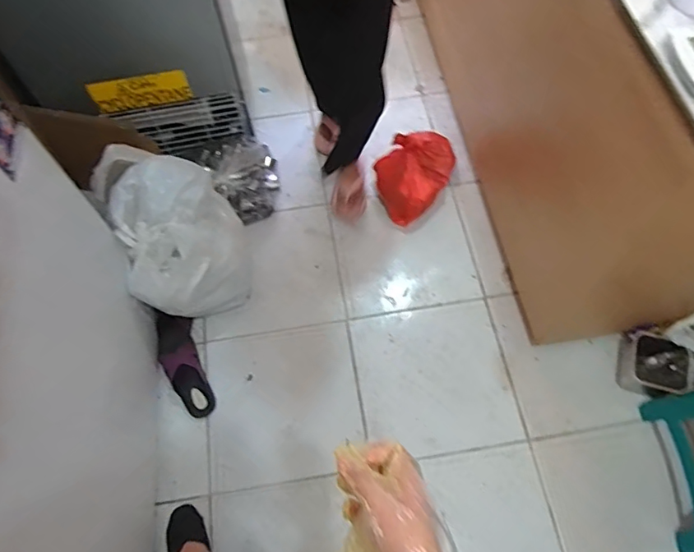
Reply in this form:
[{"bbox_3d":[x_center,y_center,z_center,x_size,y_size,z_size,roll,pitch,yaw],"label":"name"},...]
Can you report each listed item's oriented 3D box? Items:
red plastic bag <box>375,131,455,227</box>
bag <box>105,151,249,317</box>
[{"bbox_3d":[0.198,-0.298,1.563,0.233,0.157,0.265,13,65,9],"label":"red plastic bag"},{"bbox_3d":[-0.412,-0.095,1.334,0.272,0.343,0.316,-18,64,-7],"label":"bag"}]

